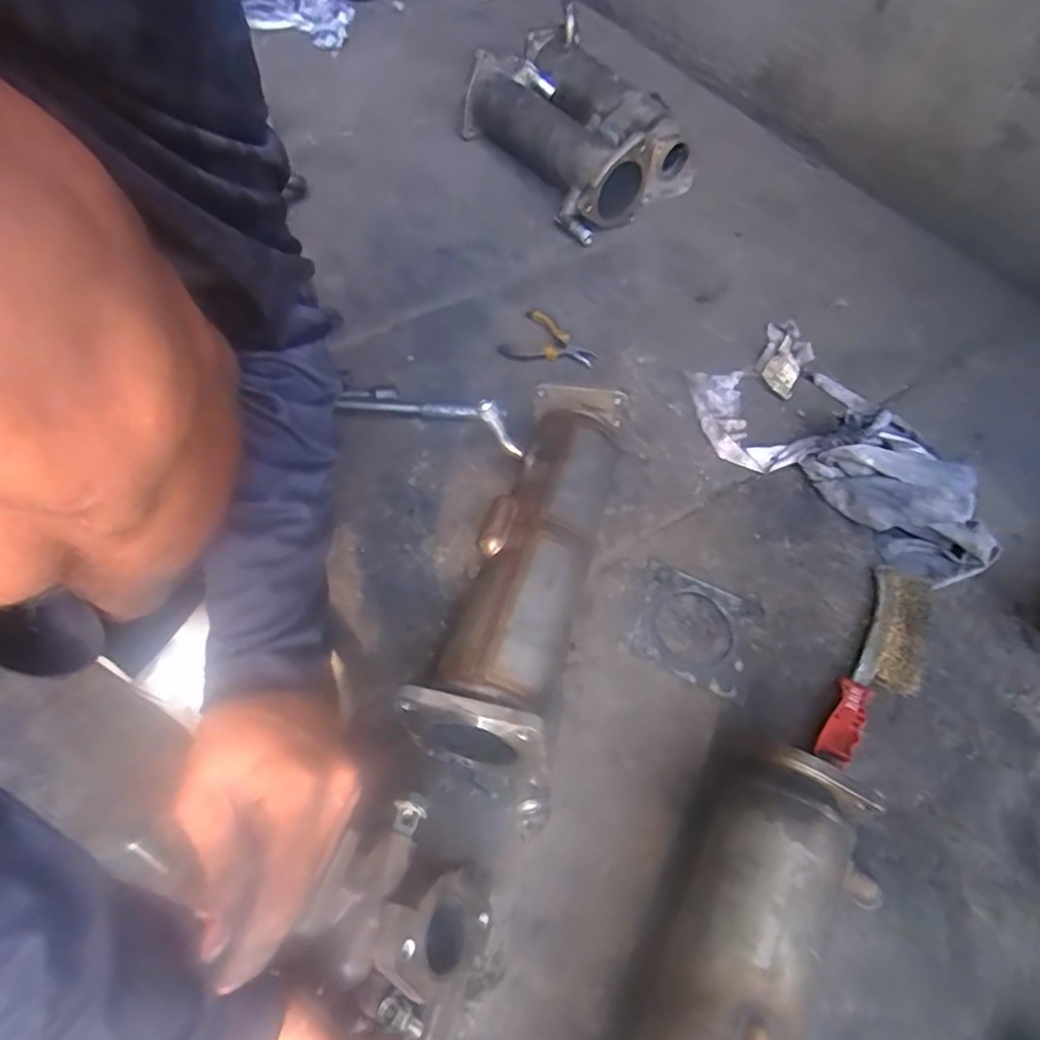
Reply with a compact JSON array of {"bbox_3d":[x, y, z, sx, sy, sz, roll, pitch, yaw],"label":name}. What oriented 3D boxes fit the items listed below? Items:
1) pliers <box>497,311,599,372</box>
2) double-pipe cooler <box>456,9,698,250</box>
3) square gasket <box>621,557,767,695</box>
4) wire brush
[{"bbox_3d":[0.040,-0.217,0.746,0.111,0.015,0.087,27,61,13],"label":"pliers"},{"bbox_3d":[0.084,-0.590,0.923,0.225,0.130,0.340,-28,64,-18],"label":"double-pipe cooler"},{"bbox_3d":[0.162,0.100,0.567,0.112,0.004,0.102,24,60,11],"label":"square gasket"},{"bbox_3d":[0.327,0.132,0.546,0.054,0.026,0.212,29,62,14],"label":"wire brush"}]

